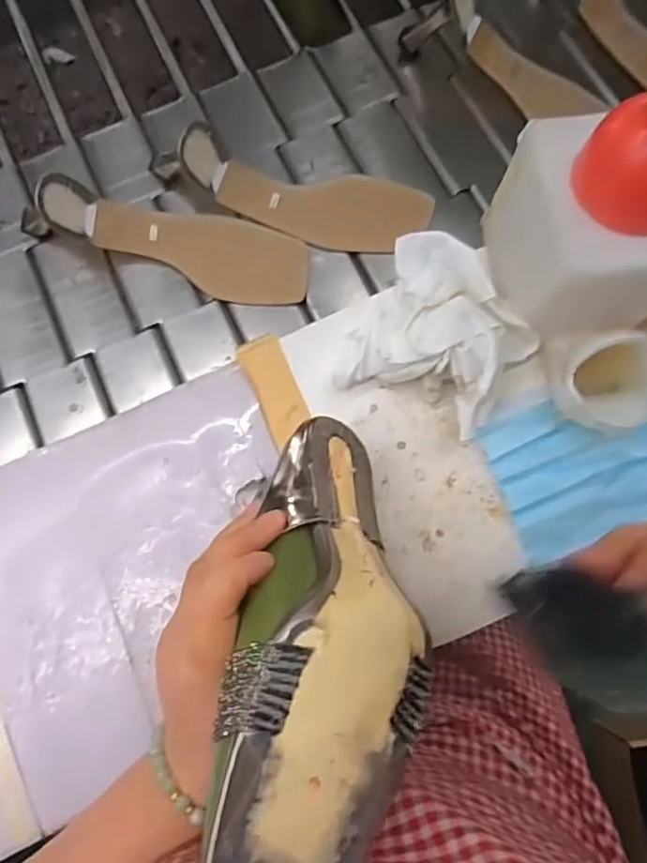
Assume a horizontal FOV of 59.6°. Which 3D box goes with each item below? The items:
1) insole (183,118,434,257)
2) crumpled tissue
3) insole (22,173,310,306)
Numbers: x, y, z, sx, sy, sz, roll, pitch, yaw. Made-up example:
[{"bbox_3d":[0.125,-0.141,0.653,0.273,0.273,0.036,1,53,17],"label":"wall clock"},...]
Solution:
[{"bbox_3d":[-0.010,-0.216,0.504,0.218,0.066,0.071,10,74,3],"label":"insole"},{"bbox_3d":[0.087,-0.071,0.413,0.118,0.050,0.127,29,76,8],"label":"crumpled tissue"},{"bbox_3d":[-0.126,-0.169,0.500,0.226,0.049,0.073,13,75,-11],"label":"insole"}]

